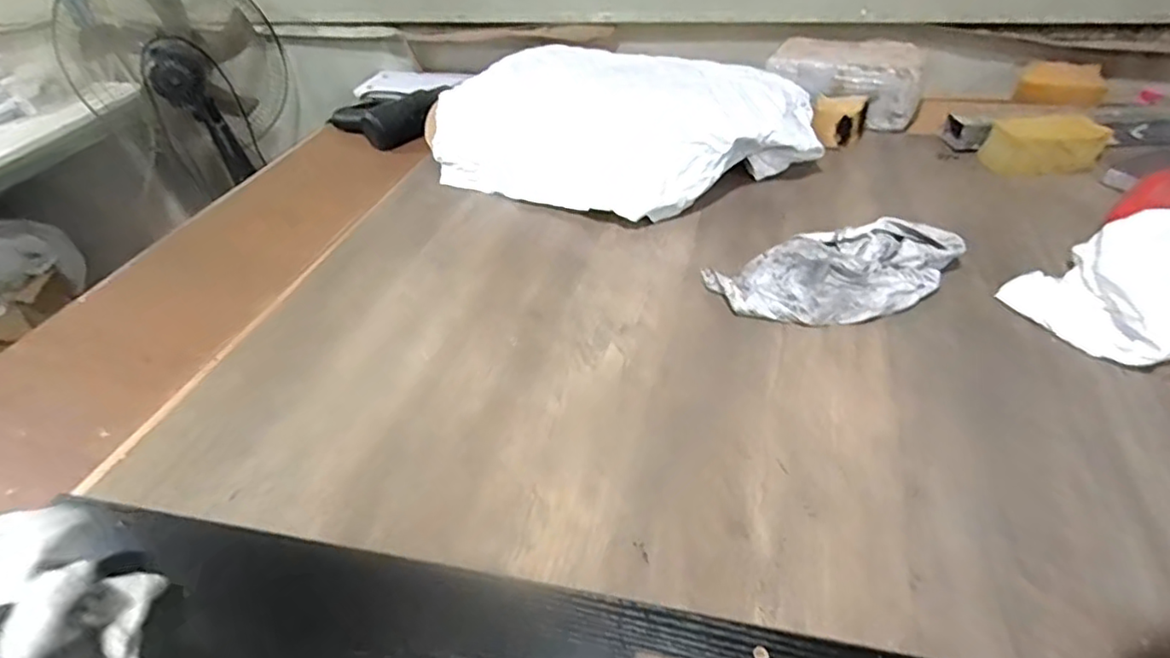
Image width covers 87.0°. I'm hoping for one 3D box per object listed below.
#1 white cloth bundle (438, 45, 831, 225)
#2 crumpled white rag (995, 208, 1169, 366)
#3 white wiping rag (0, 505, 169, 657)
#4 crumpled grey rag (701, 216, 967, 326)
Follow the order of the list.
[{"bbox_3d":[0.051,-0.310,0.943,0.564,0.113,0.347,20,48,26],"label":"white cloth bundle"},{"bbox_3d":[0.584,-0.063,0.618,0.242,0.094,0.152,-17,43,-11],"label":"crumpled white rag"},{"bbox_3d":[-0.305,0.150,0.350,0.147,0.051,0.081,21,49,27],"label":"white wiping rag"},{"bbox_3d":[0.288,-0.064,0.690,0.284,0.049,0.127,-13,43,-7],"label":"crumpled grey rag"}]

